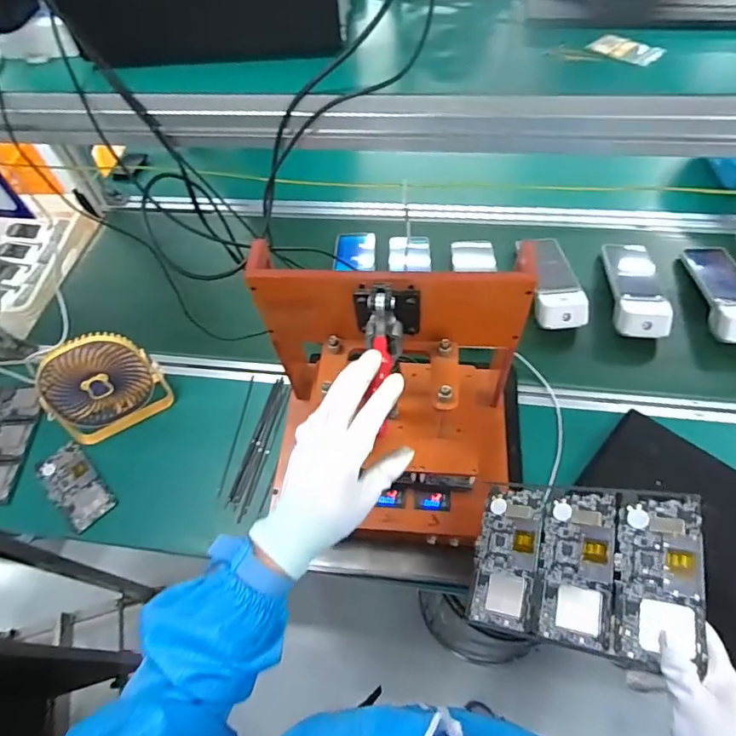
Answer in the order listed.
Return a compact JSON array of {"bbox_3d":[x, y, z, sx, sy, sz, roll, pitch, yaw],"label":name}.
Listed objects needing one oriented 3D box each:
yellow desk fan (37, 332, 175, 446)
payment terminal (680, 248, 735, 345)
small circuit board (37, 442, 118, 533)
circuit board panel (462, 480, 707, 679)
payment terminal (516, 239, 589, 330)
[{"bbox_3d":[-0.418,0.033,0.778,0.165,0.162,0.069,-33,61,-16],"label":"yellow desk fan"},{"bbox_3d":[0.642,-0.139,0.890,0.088,0.050,0.233,6,46,9],"label":"payment terminal"},{"bbox_3d":[-0.458,0.183,0.769,0.072,0.018,0.142,-38,56,-24],"label":"small circuit board"},{"bbox_3d":[0.219,0.202,0.517,0.218,0.010,0.161,-6,50,37],"label":"circuit board panel"},{"bbox_3d":[0.343,-0.163,0.910,0.094,0.048,0.218,-2,58,4],"label":"payment terminal"}]

